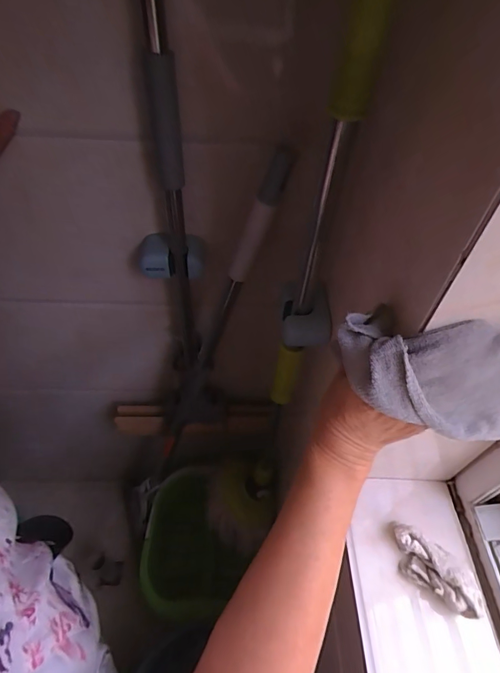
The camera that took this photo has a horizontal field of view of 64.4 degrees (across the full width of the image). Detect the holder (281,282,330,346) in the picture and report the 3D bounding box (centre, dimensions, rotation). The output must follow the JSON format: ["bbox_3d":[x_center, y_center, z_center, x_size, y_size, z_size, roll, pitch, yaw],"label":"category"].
[{"bbox_3d":[0.072,-0.022,0.512,0.063,0.090,0.041,7,49,2],"label":"holder"}]

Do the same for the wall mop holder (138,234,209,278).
[{"bbox_3d":[-0.120,-0.125,0.623,0.105,0.048,0.056,0,50,-4],"label":"wall mop holder"}]

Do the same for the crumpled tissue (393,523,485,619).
[{"bbox_3d":[0.178,0.226,0.386,0.089,0.030,0.039,34,55,23],"label":"crumpled tissue"}]

